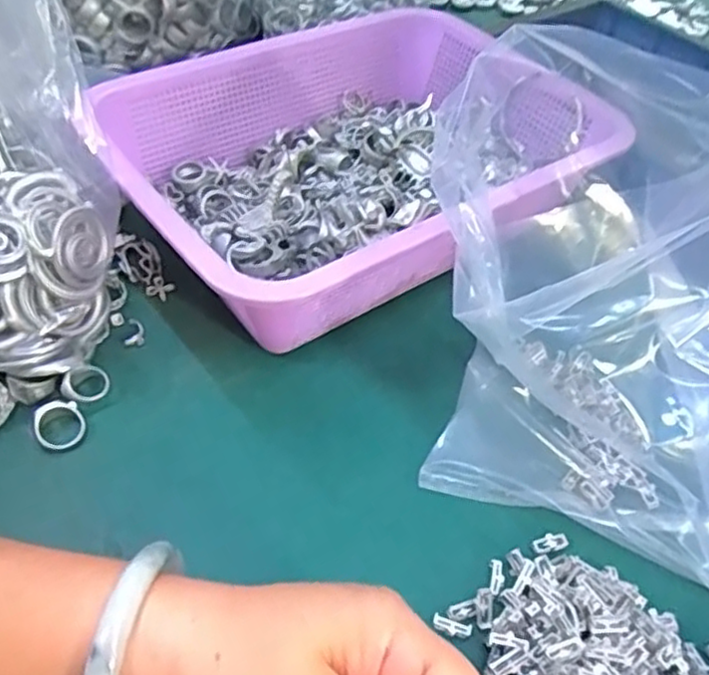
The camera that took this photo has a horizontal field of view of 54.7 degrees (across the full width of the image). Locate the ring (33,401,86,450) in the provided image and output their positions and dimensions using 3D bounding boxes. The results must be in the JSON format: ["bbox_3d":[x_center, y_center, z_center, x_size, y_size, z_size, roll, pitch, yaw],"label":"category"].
[{"bbox_3d":[-0.148,0.044,0.343,0.023,0.011,0.022,2,49,-2],"label":"ring"}]

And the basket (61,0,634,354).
[{"bbox_3d":[-0.001,-0.112,0.447,0.300,0.081,0.229,-29,57,-26],"label":"basket"}]

